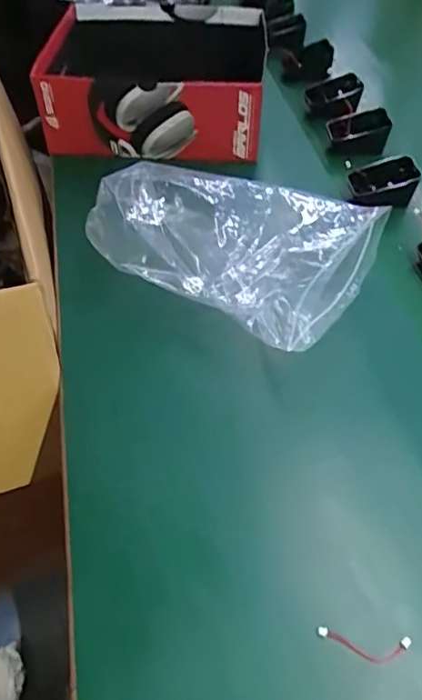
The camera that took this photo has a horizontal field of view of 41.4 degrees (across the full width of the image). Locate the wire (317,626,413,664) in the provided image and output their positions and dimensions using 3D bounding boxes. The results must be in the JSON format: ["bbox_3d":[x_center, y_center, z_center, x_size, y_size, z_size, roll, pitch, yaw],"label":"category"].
[{"bbox_3d":[0.088,0.170,0.320,0.052,0.008,0.014,8,50,2],"label":"wire"}]

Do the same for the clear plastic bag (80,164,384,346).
[{"bbox_3d":[0.027,-0.105,0.500,0.227,0.061,0.168,30,55,19],"label":"clear plastic bag"}]

